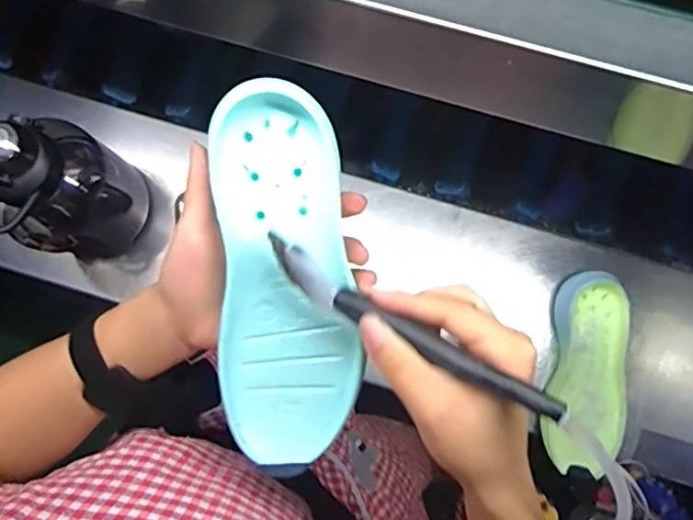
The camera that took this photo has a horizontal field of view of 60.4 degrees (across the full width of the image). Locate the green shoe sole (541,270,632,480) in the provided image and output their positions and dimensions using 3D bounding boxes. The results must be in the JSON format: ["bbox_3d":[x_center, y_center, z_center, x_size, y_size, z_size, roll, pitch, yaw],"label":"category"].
[{"bbox_3d":[0.284,0.129,0.693,0.095,0.050,0.227,7,83,4],"label":"green shoe sole"}]

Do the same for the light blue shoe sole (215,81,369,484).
[{"bbox_3d":[-0.036,0.013,0.343,0.079,0.034,0.217,-2,99,1],"label":"light blue shoe sole"}]

